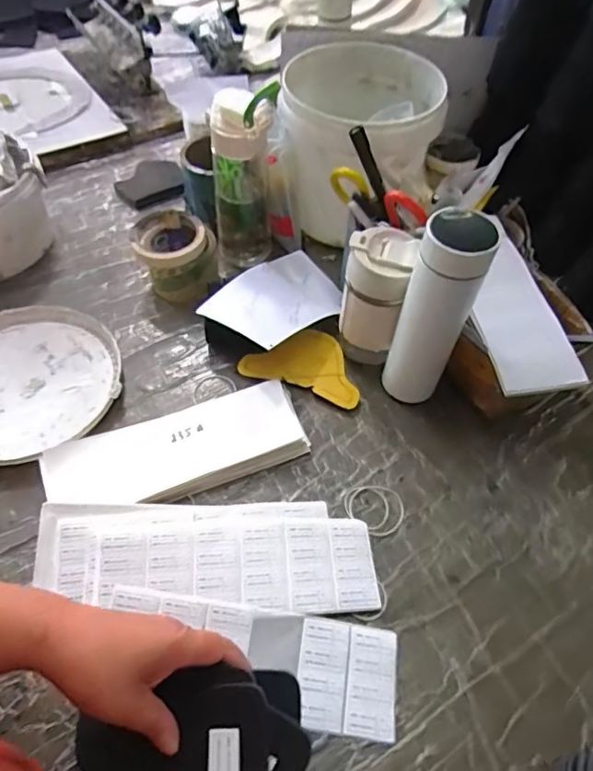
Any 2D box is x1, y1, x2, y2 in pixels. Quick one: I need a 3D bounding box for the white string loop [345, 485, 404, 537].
[{"bbox_3d":[0.082,0.128,0.536,0.059,0.005,0.056,1,55,-2],"label":"white string loop"}]

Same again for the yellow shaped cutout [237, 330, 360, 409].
[{"bbox_3d":[0.012,-0.030,0.636,0.145,0.007,0.087,18,62,11],"label":"yellow shaped cutout"}]

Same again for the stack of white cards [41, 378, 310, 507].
[{"bbox_3d":[-0.124,0.067,0.550,0.257,0.028,0.092,-16,57,-13],"label":"stack of white cards"}]

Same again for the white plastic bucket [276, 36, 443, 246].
[{"bbox_3d":[0.078,-0.324,0.720,0.207,0.185,0.225,9,55,4],"label":"white plastic bucket"}]

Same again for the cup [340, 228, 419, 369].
[{"bbox_3d":[0.095,-0.103,0.600,0.070,0.149,0.072,1,55,-2],"label":"cup"}]

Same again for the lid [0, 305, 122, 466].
[{"bbox_3d":[-0.317,-0.006,0.605,0.210,0.020,0.208,1,55,-2],"label":"lid"}]

